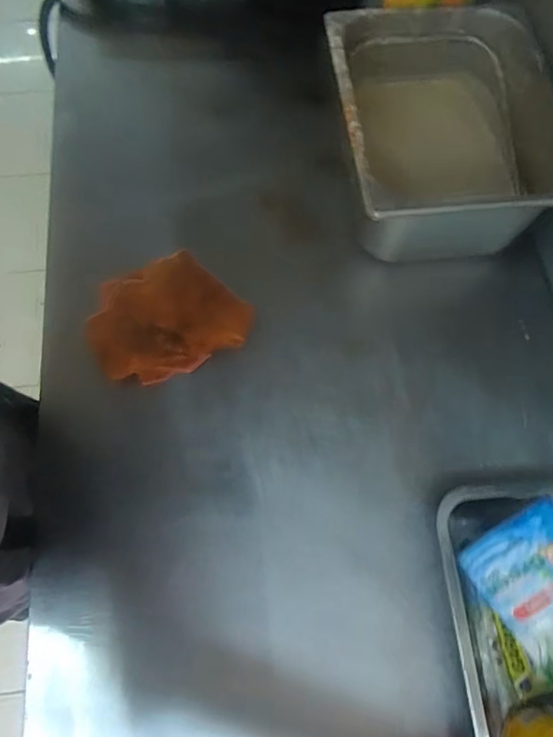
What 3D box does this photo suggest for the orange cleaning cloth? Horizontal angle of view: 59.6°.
[{"bbox_3d":[-0.141,-0.067,0.606,0.184,0.030,0.151,-26,73,-10],"label":"orange cleaning cloth"}]

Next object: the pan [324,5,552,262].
[{"bbox_3d":[0.204,-0.297,0.624,0.256,0.137,0.315,-6,71,-4],"label":"pan"}]

